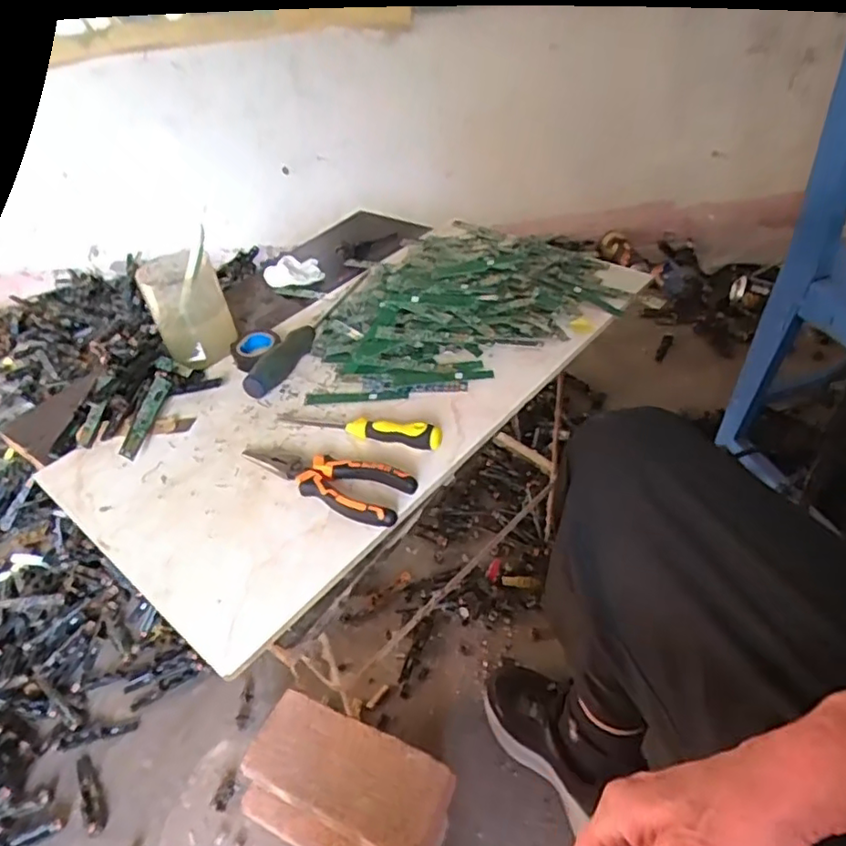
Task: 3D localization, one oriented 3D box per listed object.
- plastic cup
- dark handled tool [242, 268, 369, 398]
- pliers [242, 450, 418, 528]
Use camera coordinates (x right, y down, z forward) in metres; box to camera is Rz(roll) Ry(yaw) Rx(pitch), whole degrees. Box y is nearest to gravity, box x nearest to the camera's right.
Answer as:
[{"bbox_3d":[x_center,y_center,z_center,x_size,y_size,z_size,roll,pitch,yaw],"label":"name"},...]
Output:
[{"bbox_3d":[-0.247,-0.124,0.657,0.075,0.100,0.081,-4,41,3],"label":"plastic cup"},{"bbox_3d":[-0.118,-0.109,0.678,0.024,0.024,0.244,12,45,20],"label":"dark handled tool"},{"bbox_3d":[-0.085,0.044,0.518,0.155,0.024,0.051,15,46,23],"label":"pliers"}]

